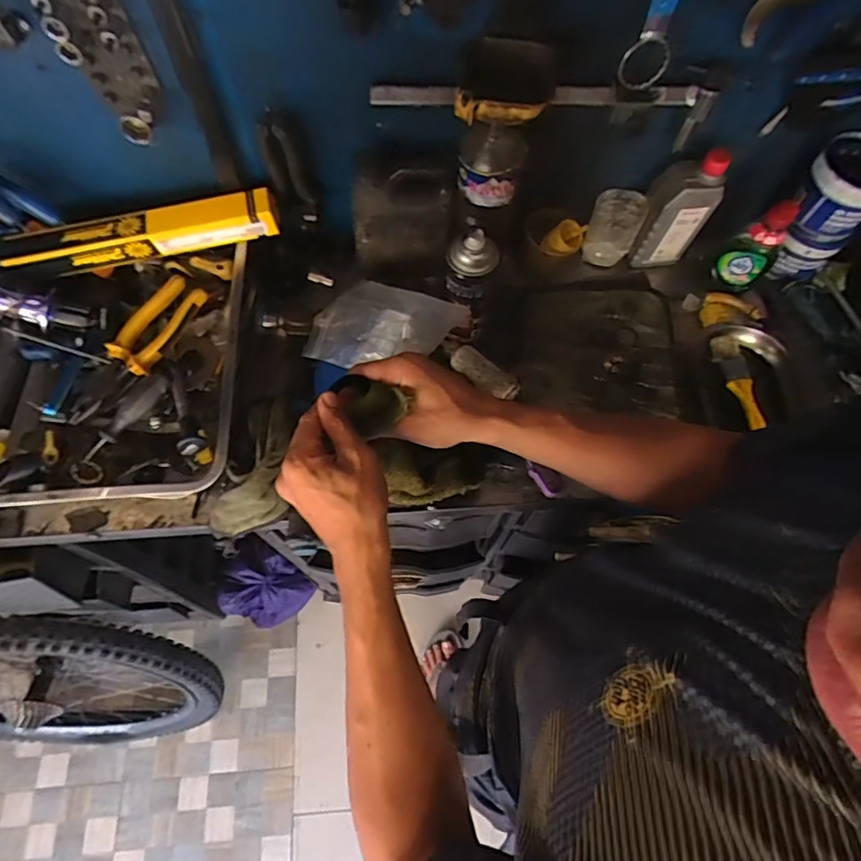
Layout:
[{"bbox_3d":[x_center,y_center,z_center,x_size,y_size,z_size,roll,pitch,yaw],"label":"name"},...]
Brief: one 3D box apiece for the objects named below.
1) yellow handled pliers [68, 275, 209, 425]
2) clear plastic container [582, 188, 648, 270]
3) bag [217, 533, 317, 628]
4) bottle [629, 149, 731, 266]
[{"bbox_3d":[-0.351,-0.094,0.646,0.066,0.037,0.205,33,80,13],"label":"yellow handled pliers"},{"bbox_3d":[0.263,-0.290,0.782,0.070,0.094,0.055,20,67,7],"label":"clear plastic container"},{"bbox_3d":[-0.412,0.400,1.341,0.181,0.231,0.180,35,70,13],"label":"bag"},{"bbox_3d":[0.339,-0.303,0.751,0.086,0.173,0.051,6,66,1],"label":"bottle"}]

